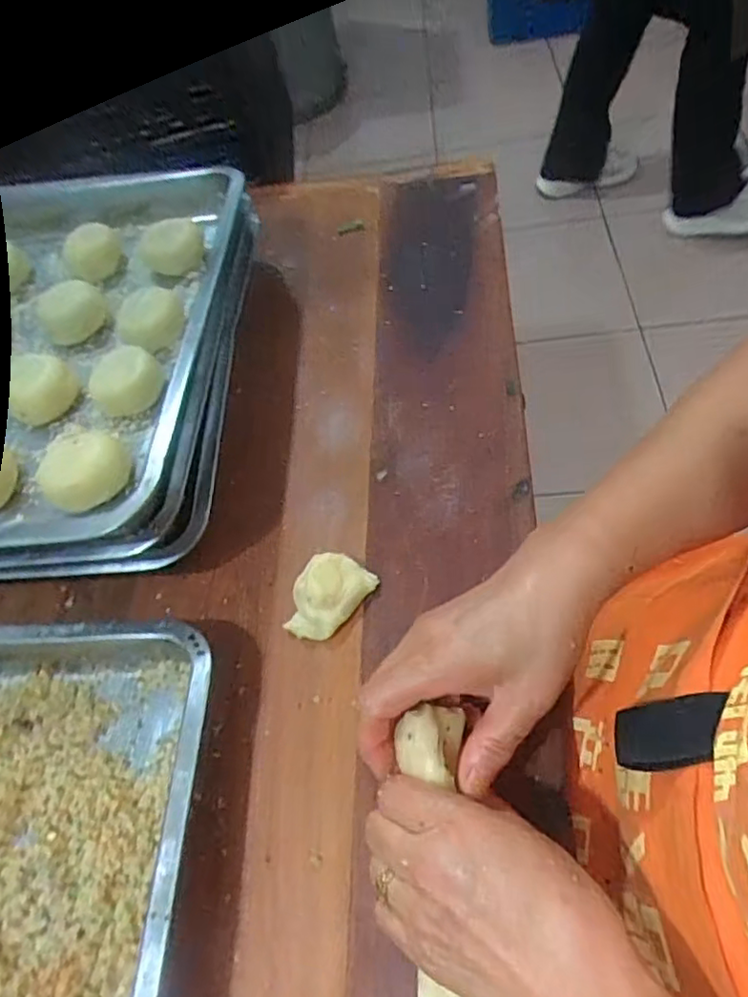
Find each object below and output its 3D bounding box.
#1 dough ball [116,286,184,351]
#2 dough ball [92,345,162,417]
[{"bbox_3d":[-0.181,-0.147,0.500,0.041,0.027,0.048,29,68,25],"label":"dough ball"},{"bbox_3d":[-0.183,-0.085,0.460,0.052,0.031,0.045,-34,58,-11],"label":"dough ball"}]

